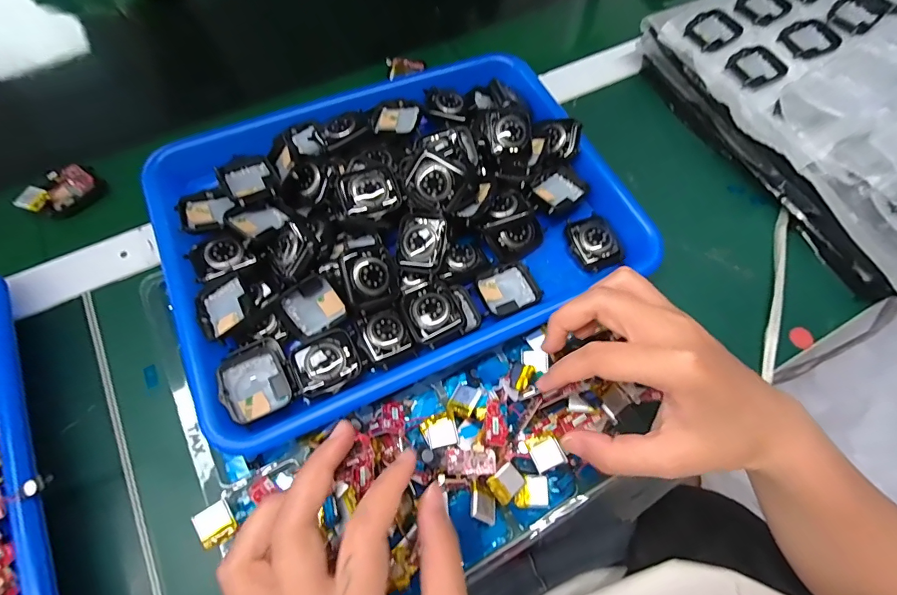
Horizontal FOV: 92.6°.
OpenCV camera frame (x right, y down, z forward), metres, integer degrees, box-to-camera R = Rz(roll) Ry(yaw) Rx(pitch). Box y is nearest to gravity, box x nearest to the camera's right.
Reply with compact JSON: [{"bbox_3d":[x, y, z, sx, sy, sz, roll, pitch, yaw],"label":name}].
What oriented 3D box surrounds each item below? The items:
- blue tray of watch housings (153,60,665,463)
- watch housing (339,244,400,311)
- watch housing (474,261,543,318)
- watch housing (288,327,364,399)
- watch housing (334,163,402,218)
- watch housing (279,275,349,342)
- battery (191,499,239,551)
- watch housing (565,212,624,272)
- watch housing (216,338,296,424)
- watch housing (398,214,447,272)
[{"bbox_3d":[-0.040,-0.074,0.319,0.323,0.052,0.261,-23,68,-12],"label":"blue tray of watch housings"},{"bbox_3d":[-0.052,-0.013,0.285,0.034,0.008,0.039,-23,96,-25],"label":"watch housing"},{"bbox_3d":[0.043,-0.007,0.307,0.043,0.007,0.035,-22,68,-12],"label":"watch housing"},{"bbox_3d":[-0.077,0.040,0.269,0.040,0.007,0.036,-25,69,-13],"label":"watch housing"},{"bbox_3d":[-0.055,-0.073,0.295,0.040,0.006,0.035,-26,85,-13],"label":"watch housing"},{"bbox_3d":[-0.090,0.007,0.286,0.040,0.011,0.036,-33,104,2],"label":"watch housing"},{"bbox_3d":[-0.136,0.132,0.250,0.021,0.006,0.019,55,30,9],"label":"battery"},{"bbox_3d":[0.110,-0.042,0.323,0.033,0.008,0.044,-14,67,-8],"label":"watch housing"},{"bbox_3d":[-0.119,0.049,0.265,0.039,0.012,0.046,-26,69,-13],"label":"watch housing"},{"bbox_3d":[-0.018,-0.038,0.298,0.033,0.013,0.039,5,90,14],"label":"watch housing"}]

